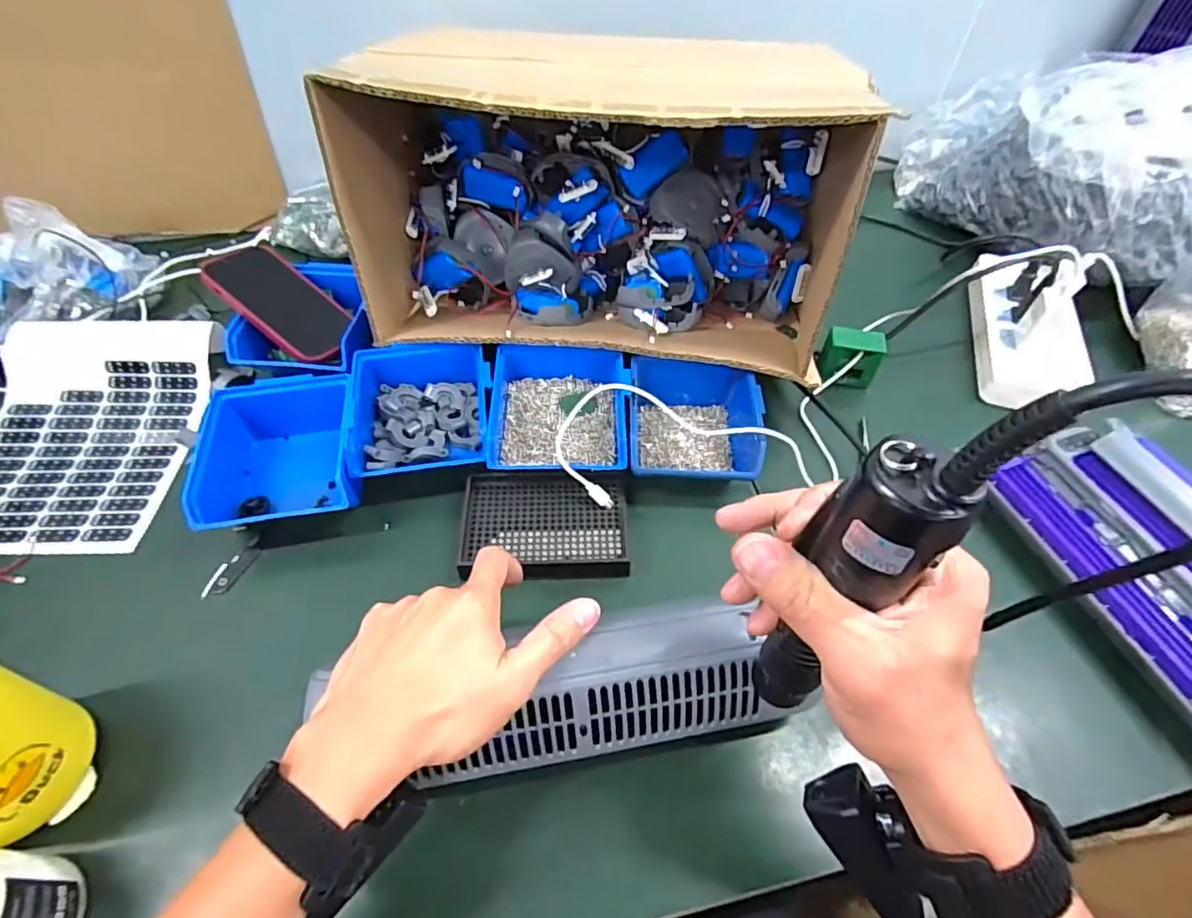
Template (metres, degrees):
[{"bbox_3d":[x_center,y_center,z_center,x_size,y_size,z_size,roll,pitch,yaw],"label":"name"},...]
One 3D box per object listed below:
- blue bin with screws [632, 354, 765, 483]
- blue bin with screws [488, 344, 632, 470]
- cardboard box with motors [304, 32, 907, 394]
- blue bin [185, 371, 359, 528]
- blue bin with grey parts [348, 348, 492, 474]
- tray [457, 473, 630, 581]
[{"bbox_3d":[0.086,-0.033,0.522,0.110,0.057,0.122,3,52,1],"label":"blue bin with screws"},{"bbox_3d":[-0.031,-0.042,0.521,0.116,0.055,0.126,0,52,-1],"label":"blue bin with screws"},{"bbox_3d":[0.010,-0.229,0.542,0.418,0.240,0.238,5,52,3],"label":"cardboard box with motors"},{"bbox_3d":[-0.260,0.003,0.490,0.119,0.063,0.123,-9,53,-8],"label":"blue bin"},{"bbox_3d":[-0.154,-0.045,0.524,0.115,0.056,0.131,-8,53,-7],"label":"blue bin with grey parts"},{"bbox_3d":[-0.042,0.050,0.472,0.132,0.026,0.094,-2,52,-2],"label":"tray"}]

